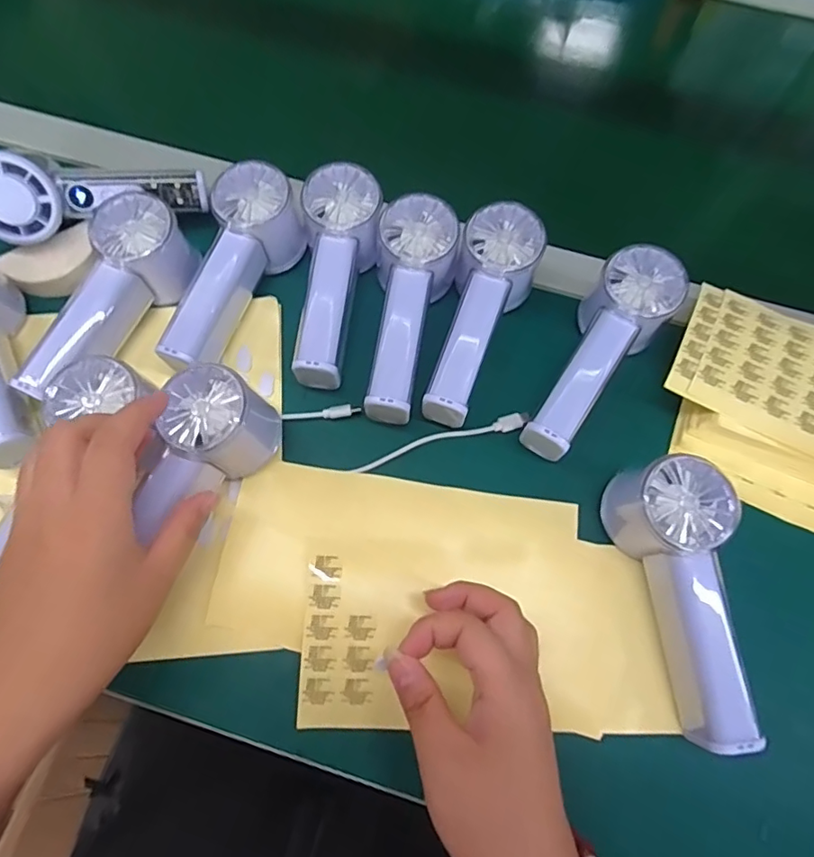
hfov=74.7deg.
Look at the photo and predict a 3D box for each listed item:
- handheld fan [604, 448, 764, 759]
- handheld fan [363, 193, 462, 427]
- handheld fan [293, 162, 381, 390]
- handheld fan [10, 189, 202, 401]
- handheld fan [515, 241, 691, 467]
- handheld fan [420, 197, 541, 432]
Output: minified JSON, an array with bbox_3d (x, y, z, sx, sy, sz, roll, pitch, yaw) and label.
[{"bbox_3d":[0.163,0.092,0.299,0.050,0.056,0.149,-10,68,-7],"label":"handheld fan"},{"bbox_3d":[0.000,-0.079,0.371,0.053,0.050,0.151,11,80,2],"label":"handheld fan"},{"bbox_3d":[-0.052,-0.107,0.380,0.054,0.052,0.153,7,79,0],"label":"handheld fan"},{"bbox_3d":[-0.205,-0.085,0.360,0.052,0.054,0.152,24,68,7],"label":"handheld fan"},{"bbox_3d":[0.129,-0.048,0.362,0.053,0.049,0.152,32,83,10],"label":"handheld fan"},{"bbox_3d":[0.049,-0.077,0.372,0.052,0.053,0.152,20,81,6],"label":"handheld fan"}]

